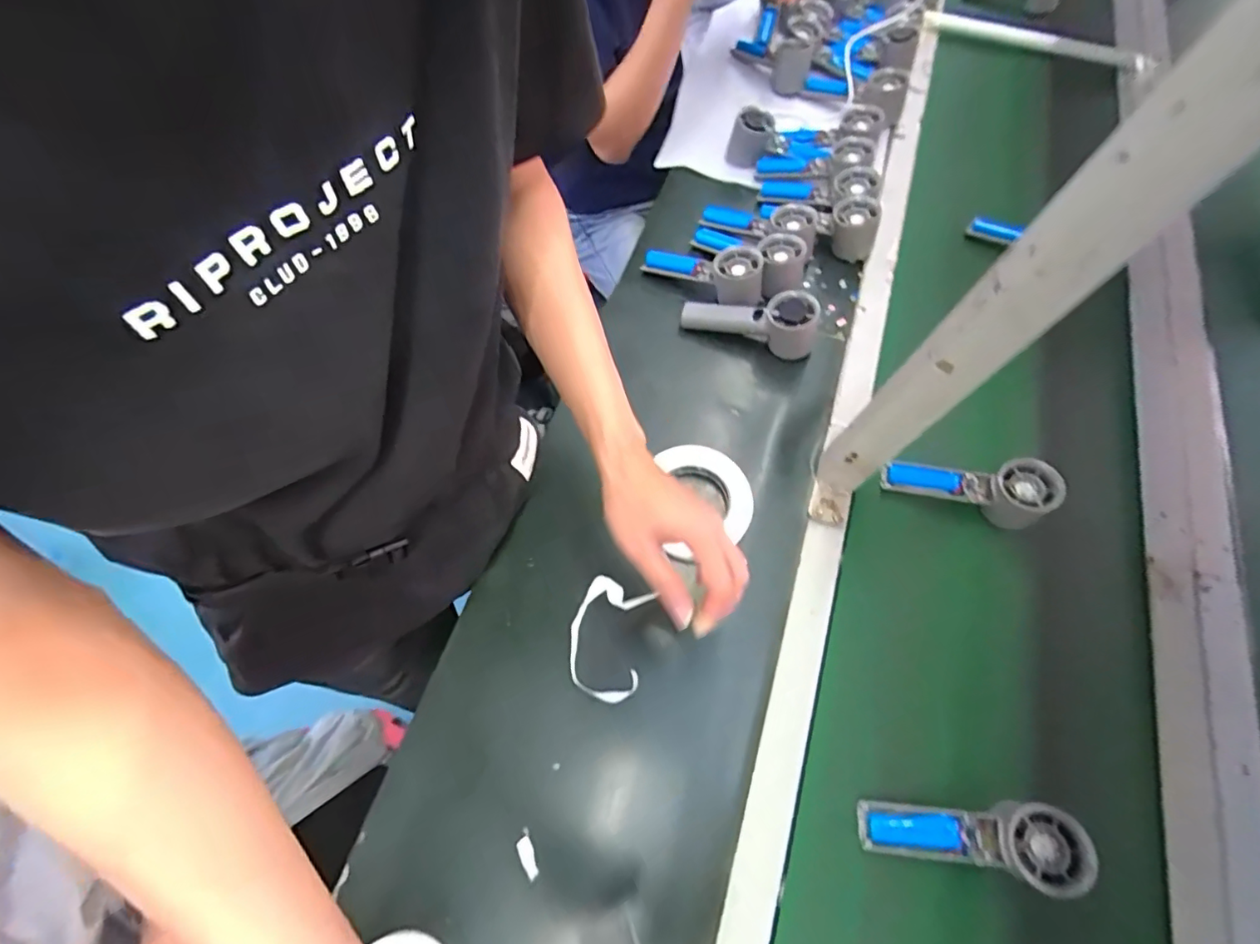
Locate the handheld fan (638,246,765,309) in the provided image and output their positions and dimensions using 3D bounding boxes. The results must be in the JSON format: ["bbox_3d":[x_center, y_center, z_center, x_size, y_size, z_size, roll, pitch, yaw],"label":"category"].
[{"bbox_3d":[0.093,-0.256,0.691,0.154,0.065,0.056,29,67,12],"label":"handheld fan"}]

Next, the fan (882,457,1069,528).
[{"bbox_3d":[0.354,0.017,0.572,0.159,0.044,0.065,8,62,26],"label":"fan"}]

